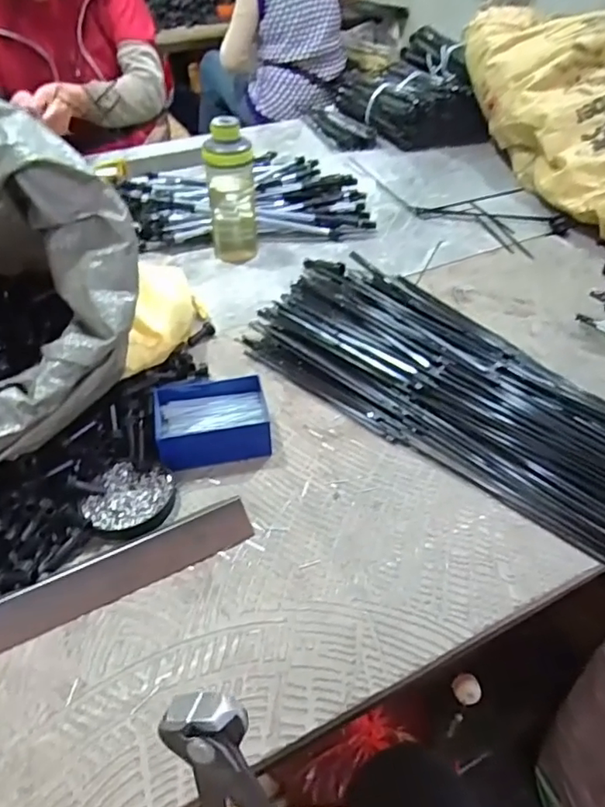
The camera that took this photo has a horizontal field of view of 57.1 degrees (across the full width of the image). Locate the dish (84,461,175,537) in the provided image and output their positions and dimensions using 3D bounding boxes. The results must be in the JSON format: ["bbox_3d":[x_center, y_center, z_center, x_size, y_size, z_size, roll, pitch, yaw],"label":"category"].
[{"bbox_3d":[-0.155,0.089,0.503,0.073,0.015,0.072,-1,41,1],"label":"dish"}]

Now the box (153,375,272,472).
[{"bbox_3d":[-0.089,0.021,0.556,0.111,0.045,0.084,-11,42,-11],"label":"box"}]

